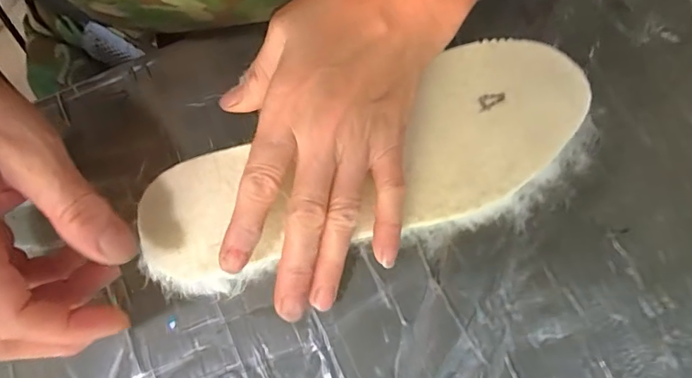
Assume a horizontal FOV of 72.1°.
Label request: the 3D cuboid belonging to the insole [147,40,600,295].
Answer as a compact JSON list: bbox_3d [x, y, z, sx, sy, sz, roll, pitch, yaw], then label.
[{"bbox_3d":[0.014,-0.013,0.264,0.252,0.024,0.093,-18,73,-4],"label":"insole"}]

